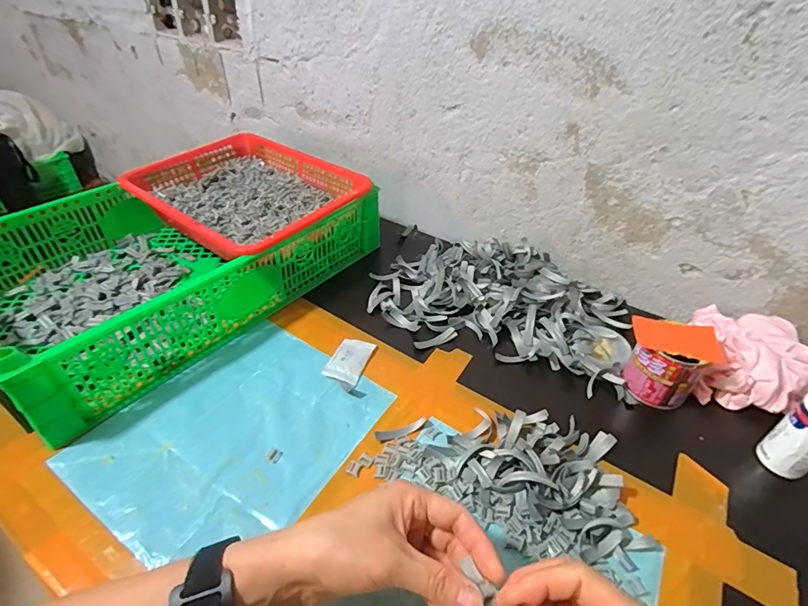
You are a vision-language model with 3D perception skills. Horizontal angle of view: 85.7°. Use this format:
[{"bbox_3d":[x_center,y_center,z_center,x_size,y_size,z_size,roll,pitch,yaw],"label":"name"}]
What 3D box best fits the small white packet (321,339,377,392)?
[{"bbox_3d":[-0.062,0.065,0.494,0.038,0.010,0.073,14,40,14],"label":"small white packet"}]

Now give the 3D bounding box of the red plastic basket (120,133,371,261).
[{"bbox_3d":[-0.221,-0.154,0.635,0.305,0.068,0.254,26,45,26],"label":"red plastic basket"}]

